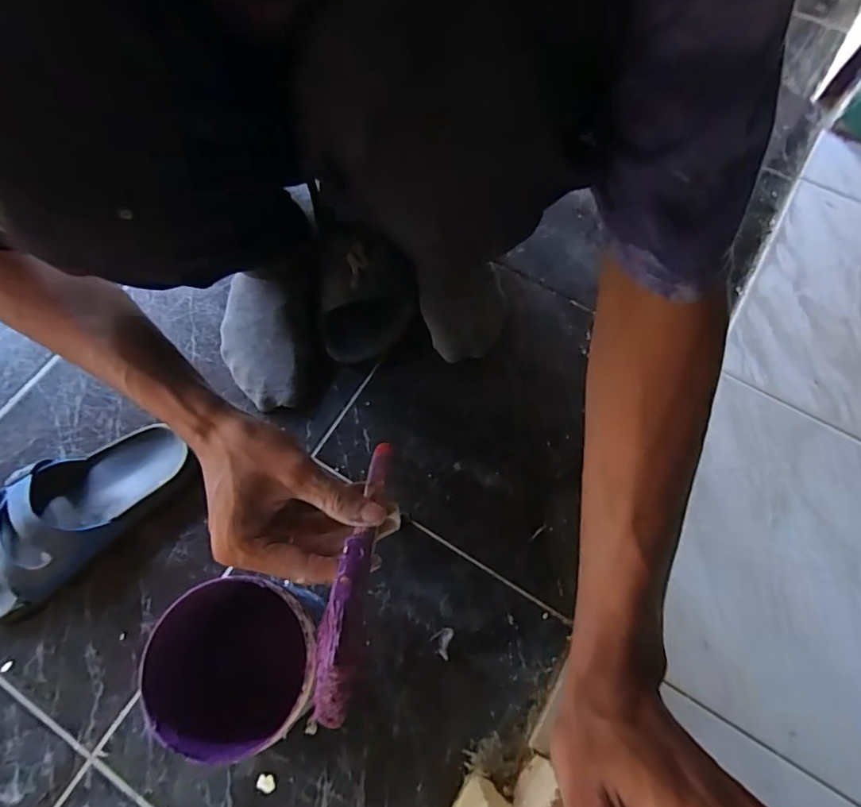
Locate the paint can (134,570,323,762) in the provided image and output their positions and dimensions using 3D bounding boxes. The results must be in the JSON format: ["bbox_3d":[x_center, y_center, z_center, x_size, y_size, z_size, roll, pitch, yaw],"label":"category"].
[{"bbox_3d":[-0.131,0.191,0.395,0.111,0.141,0.102,0,69,1],"label":"paint can"}]

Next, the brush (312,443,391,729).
[{"bbox_3d":[-0.039,0.083,0.306,0.012,0.055,0.189,3,27,2],"label":"brush"}]

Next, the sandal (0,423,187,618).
[{"bbox_3d":[-0.335,0.093,0.474,0.212,0.066,0.089,-42,74,-14],"label":"sandal"}]

